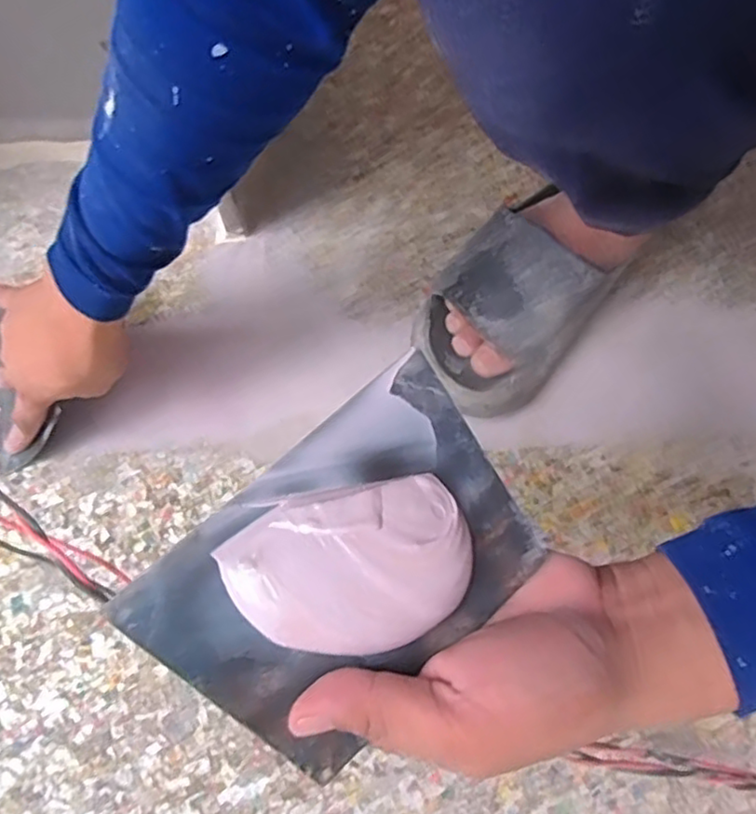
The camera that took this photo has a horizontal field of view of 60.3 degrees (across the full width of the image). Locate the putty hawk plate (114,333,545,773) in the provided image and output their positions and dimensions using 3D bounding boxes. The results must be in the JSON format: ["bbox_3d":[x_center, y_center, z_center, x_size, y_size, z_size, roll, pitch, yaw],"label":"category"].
[{"bbox_3d":[-0.009,0.057,0.240,0.138,0.020,0.091,-41,77,-14],"label":"putty hawk plate"}]

